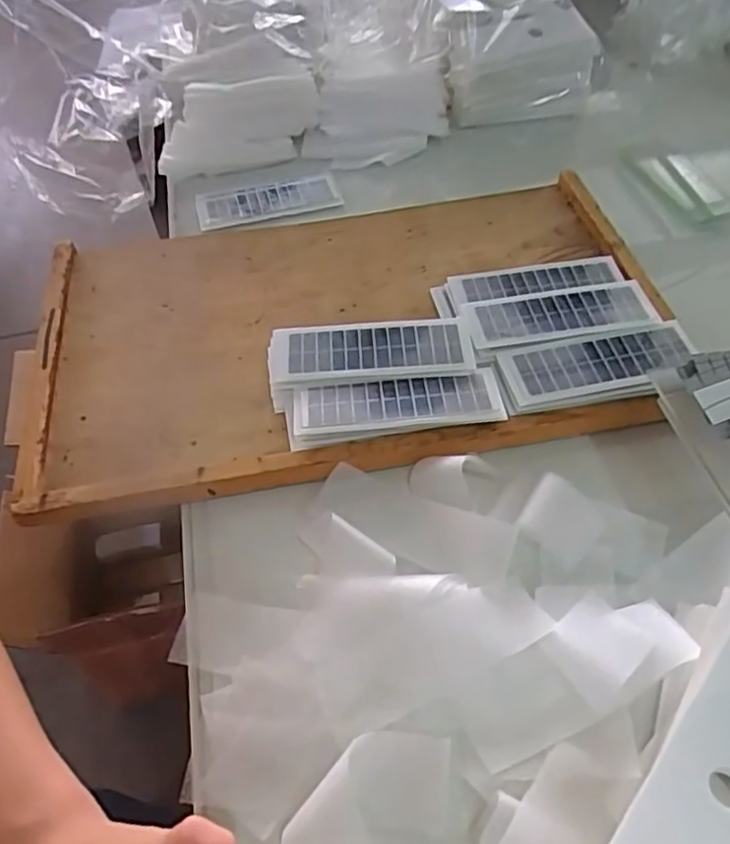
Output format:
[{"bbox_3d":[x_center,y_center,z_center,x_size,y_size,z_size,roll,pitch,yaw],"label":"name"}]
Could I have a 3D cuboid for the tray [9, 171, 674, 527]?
[{"bbox_3d":[-0.016,-0.089,0.545,0.501,0.029,0.314,-9,52,-6],"label":"tray"}]

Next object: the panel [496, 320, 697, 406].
[{"bbox_3d":[0.173,-0.044,0.479,0.146,0.010,0.050,-12,52,-6],"label":"panel"}]

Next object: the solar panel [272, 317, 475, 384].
[{"bbox_3d":[0.005,-0.054,0.486,0.145,0.008,0.053,-4,52,-1],"label":"solar panel"}]

